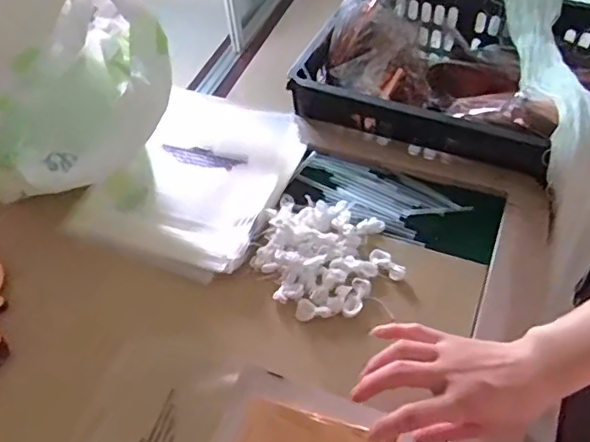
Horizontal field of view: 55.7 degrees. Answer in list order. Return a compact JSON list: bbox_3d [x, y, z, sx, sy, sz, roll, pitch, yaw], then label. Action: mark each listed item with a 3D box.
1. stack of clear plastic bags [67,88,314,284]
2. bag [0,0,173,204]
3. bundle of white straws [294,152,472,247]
[{"bbox_3d":[-0.113,-0.065,0.665,0.212,0.023,0.272,16,54,18],"label":"stack of clear plastic bags"},{"bbox_3d":[-0.241,-0.133,0.635,0.157,0.157,0.241,24,56,23],"label":"bag"},{"bbox_3d":[0.090,-0.030,0.650,0.194,0.014,0.085,23,56,22],"label":"bundle of white straws"}]

